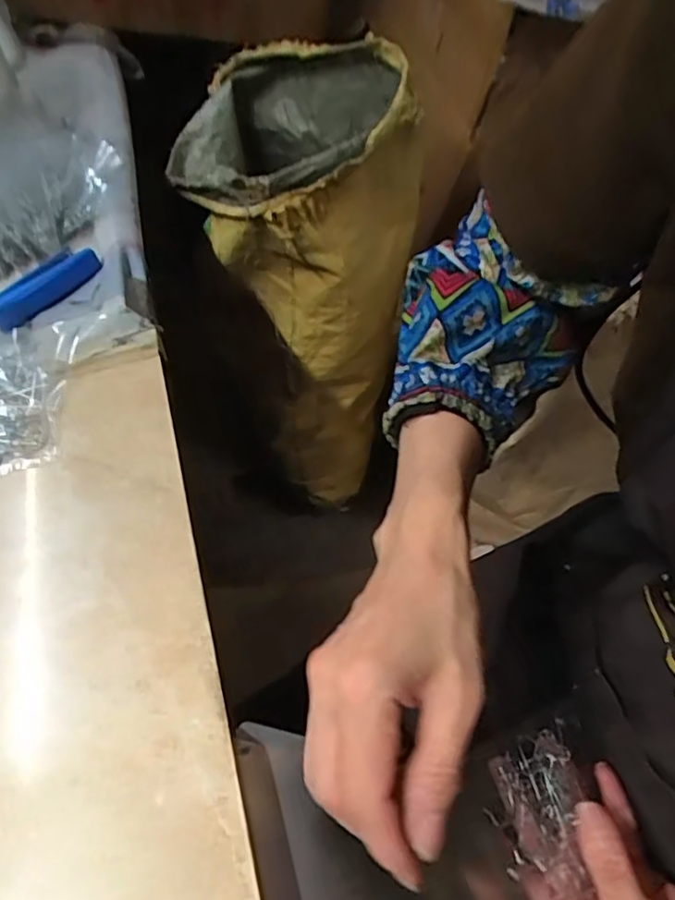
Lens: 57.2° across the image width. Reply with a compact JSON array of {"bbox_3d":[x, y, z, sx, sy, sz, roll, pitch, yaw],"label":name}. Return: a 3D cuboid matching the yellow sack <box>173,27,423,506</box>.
[{"bbox_3d":[-0.045,-0.239,1.012,0.319,0.654,0.330,-11,48,-6],"label":"yellow sack"}]

